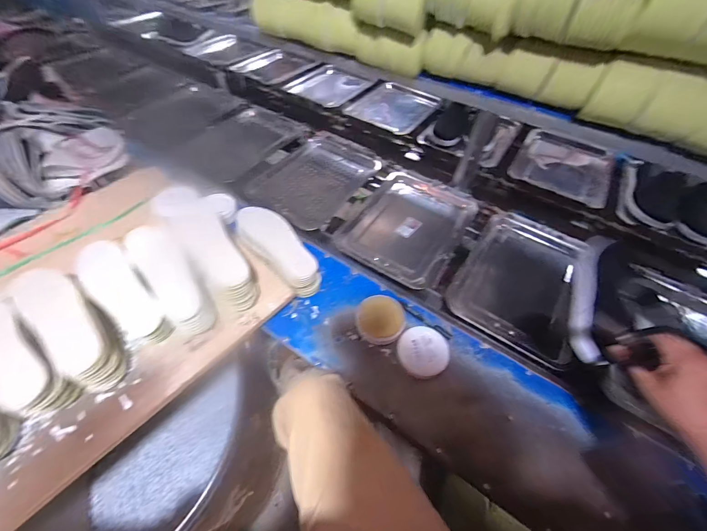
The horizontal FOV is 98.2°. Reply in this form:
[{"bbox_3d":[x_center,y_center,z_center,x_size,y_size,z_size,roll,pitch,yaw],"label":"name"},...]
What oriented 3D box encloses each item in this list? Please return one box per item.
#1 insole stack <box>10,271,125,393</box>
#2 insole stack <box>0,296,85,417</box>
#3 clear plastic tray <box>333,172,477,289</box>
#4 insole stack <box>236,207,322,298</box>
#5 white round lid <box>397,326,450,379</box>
[{"bbox_3d":[-0.506,0.107,0.563,0.260,0.101,0.092,36,59,22],"label":"insole stack"},{"bbox_3d":[-0.575,0.149,0.515,0.260,0.072,0.101,32,58,20],"label":"insole stack"},{"bbox_3d":[0.137,-0.109,0.828,0.276,0.064,0.367,29,57,18],"label":"clear plastic tray"},{"bbox_3d":[-0.180,-0.043,0.730,0.092,0.073,0.269,-36,62,-26],"label":"insole stack"},{"bbox_3d":[0.146,0.176,0.638,0.099,0.028,0.101,0,55,0],"label":"white round lid"}]

